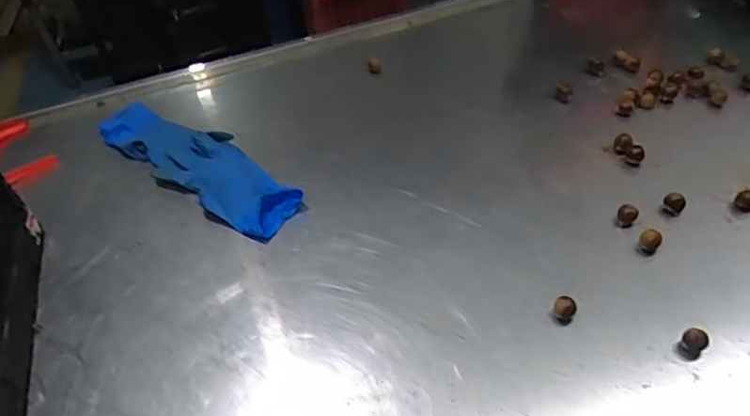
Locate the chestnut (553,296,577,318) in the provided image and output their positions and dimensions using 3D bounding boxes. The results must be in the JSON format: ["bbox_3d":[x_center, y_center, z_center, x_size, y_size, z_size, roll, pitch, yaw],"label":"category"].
[{"bbox_3d":[0.190,0.100,0.547,0.021,0.019,0.020,15,47,22],"label":"chestnut"}]

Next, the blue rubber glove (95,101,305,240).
[{"bbox_3d":[-0.248,-0.067,0.758,0.351,0.050,0.109,25,51,30],"label":"blue rubber glove"}]

